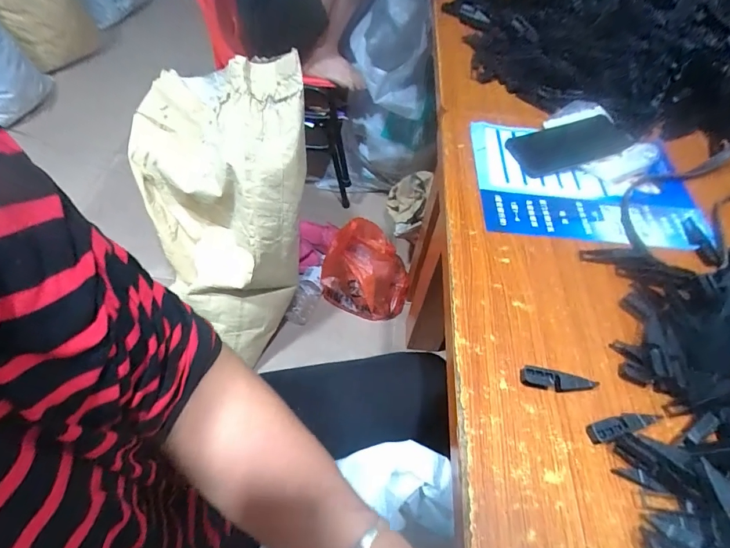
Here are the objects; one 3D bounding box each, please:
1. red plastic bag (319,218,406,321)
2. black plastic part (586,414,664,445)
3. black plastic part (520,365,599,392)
[{"bbox_3d":[0.006,-0.024,1.031,0.234,0.233,0.195,14,54,5],"label":"red plastic bag"},{"bbox_3d":[0.219,0.128,0.331,0.061,0.012,0.016,-10,56,-12],"label":"black plastic part"},{"bbox_3d":[0.173,0.097,0.352,0.065,0.013,0.016,12,54,4],"label":"black plastic part"}]

